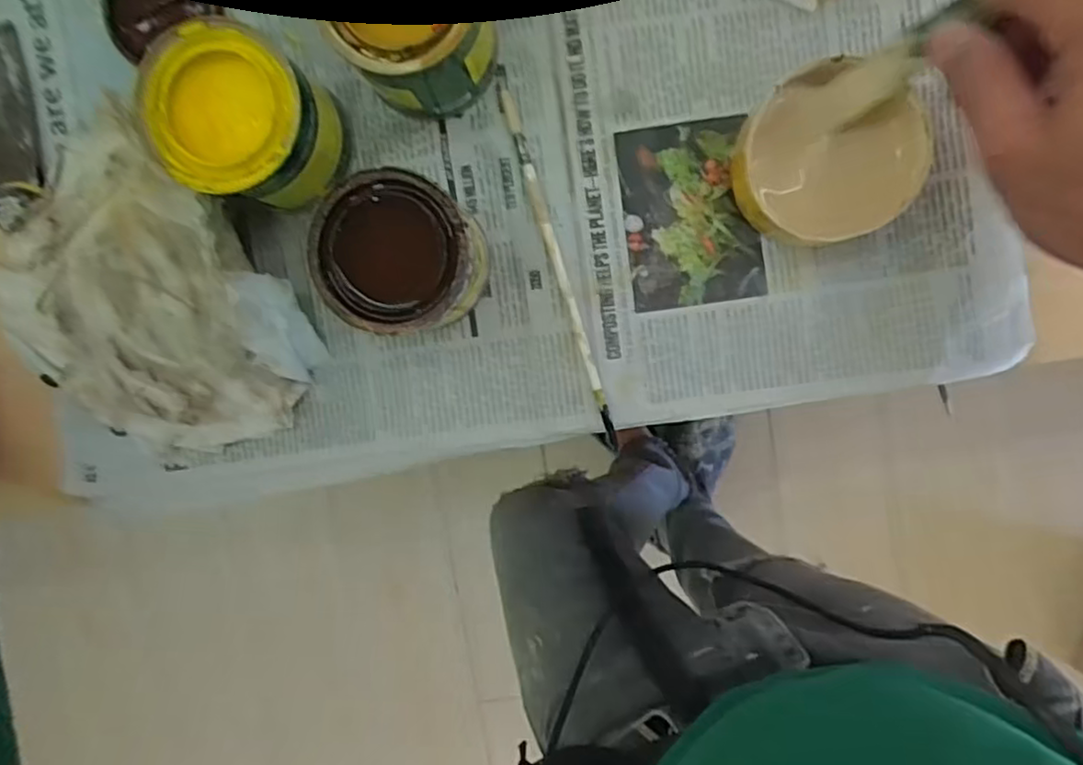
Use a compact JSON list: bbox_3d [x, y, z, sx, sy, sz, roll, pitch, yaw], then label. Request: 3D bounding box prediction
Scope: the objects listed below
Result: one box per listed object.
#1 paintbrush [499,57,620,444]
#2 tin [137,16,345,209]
[{"bbox_3d":[0.009,-0.064,0.368,0.007,0.010,0.204,-17,96,5],"label":"paintbrush"},{"bbox_3d":[-0.137,-0.122,0.331,0.071,0.068,0.067,0,97,3],"label":"tin"}]

